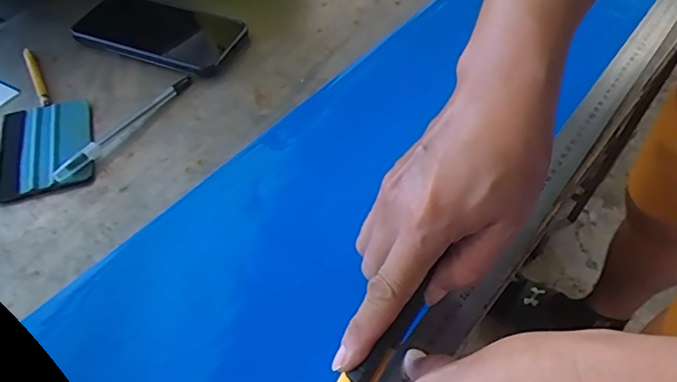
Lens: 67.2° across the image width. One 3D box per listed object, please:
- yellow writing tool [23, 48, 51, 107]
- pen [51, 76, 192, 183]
[{"bbox_3d":[-0.282,-0.110,0.474,0.010,0.011,0.088,-24,55,-18],"label":"yellow writing tool"},{"bbox_3d":[-0.180,-0.057,0.432,0.012,0.012,0.146,27,57,18],"label":"pen"}]

